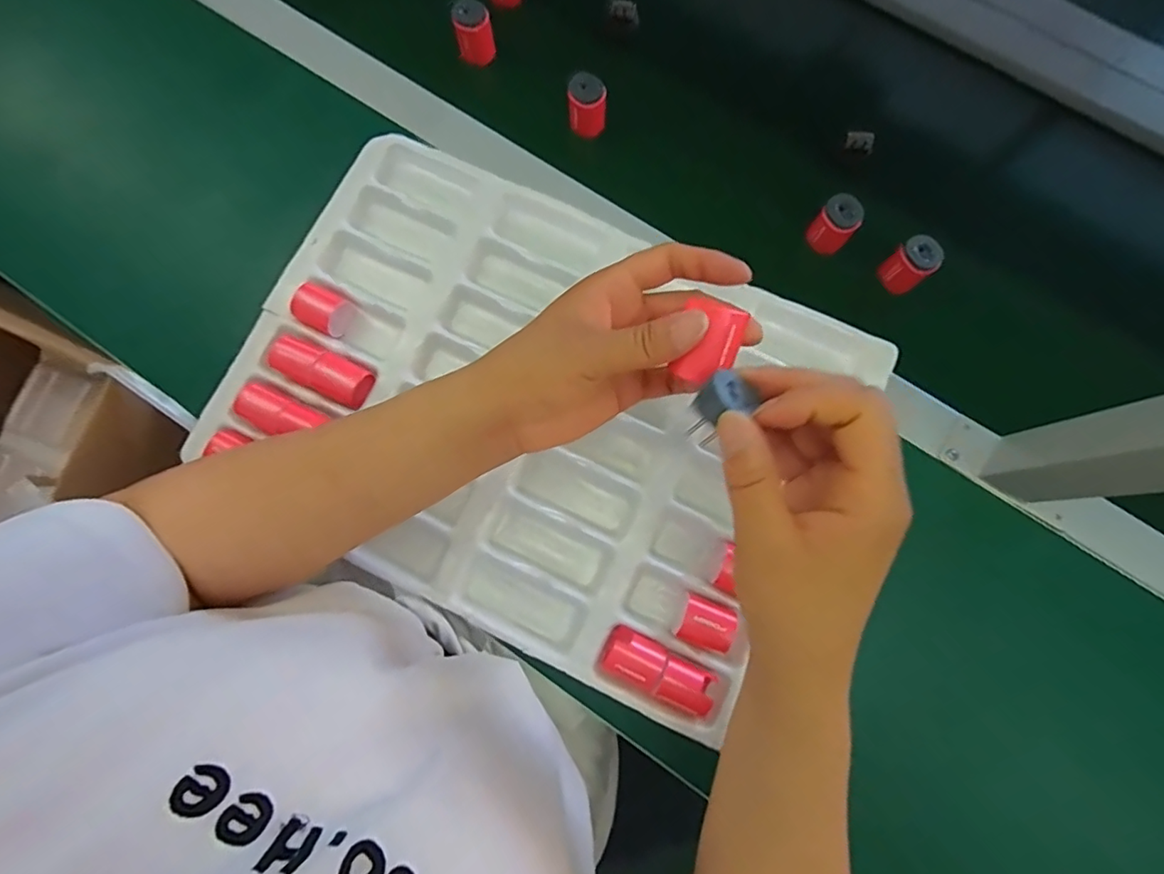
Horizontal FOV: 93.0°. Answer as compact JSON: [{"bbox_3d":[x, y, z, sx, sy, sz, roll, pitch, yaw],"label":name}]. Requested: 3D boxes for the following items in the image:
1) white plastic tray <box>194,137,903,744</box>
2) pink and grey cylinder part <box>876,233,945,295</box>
[{"bbox_3d":[-0.039,-0.025,0.420,0.452,0.036,0.329,29,83,5],"label":"white plastic tray"},{"bbox_3d":[0.260,-0.136,0.436,0.035,0.036,0.031,-36,82,-4],"label":"pink and grey cylinder part"}]

